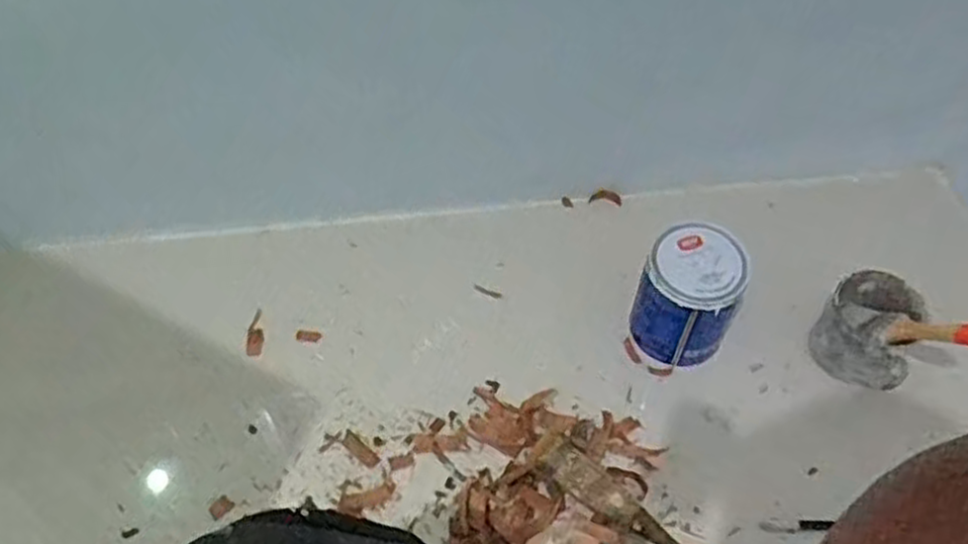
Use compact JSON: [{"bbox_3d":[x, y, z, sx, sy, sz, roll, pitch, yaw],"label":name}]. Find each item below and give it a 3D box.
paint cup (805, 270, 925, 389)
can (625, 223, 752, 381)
[{"bbox_3d":[0.417,0.064,0.846,0.101,0.082,0.107,0,53,-1],"label":"paint cup"},{"bbox_3d":[0.222,0.032,0.850,0.099,0.149,0.106,0,53,-1],"label":"can"}]

